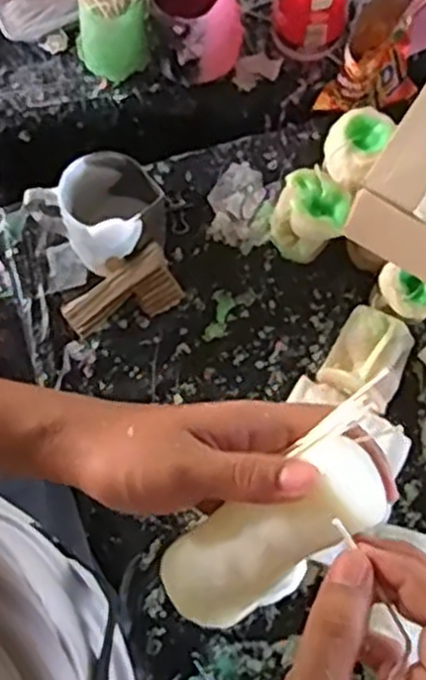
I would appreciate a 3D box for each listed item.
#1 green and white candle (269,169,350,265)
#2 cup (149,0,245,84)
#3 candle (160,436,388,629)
[{"bbox_3d":[0.094,-0.117,0.770,0.071,0.077,0.067,20,76,4],"label":"green and white candle"},{"bbox_3d":[-0.016,-0.330,0.795,0.088,0.102,0.082,0,75,-1],"label":"cup"},{"bbox_3d":[0.026,0.095,0.372,0.118,0.042,0.047,-39,77,21],"label":"candle"}]

